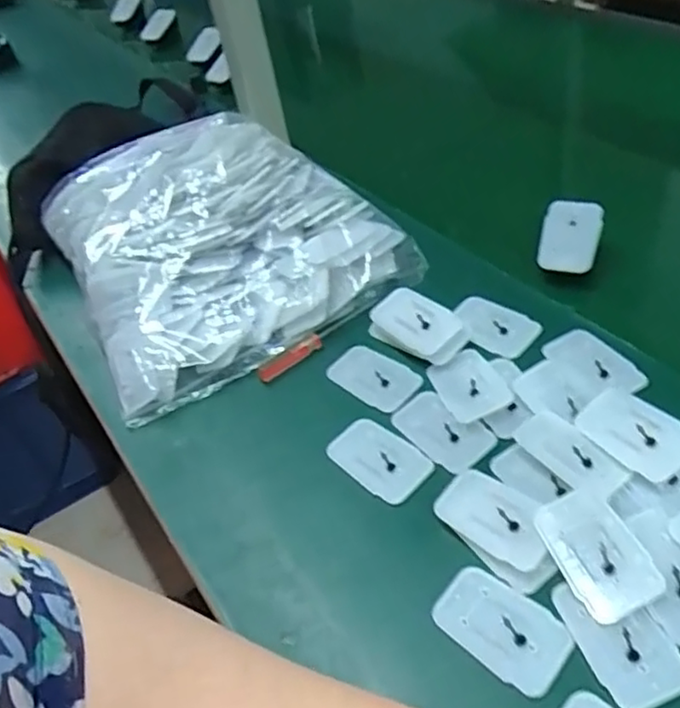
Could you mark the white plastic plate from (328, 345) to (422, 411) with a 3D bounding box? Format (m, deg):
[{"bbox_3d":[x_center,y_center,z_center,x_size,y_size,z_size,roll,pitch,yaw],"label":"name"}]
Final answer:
[{"bbox_3d":[0.026,0.018,0.505,0.072,0.007,0.042,33,59,32],"label":"white plastic plate"}]

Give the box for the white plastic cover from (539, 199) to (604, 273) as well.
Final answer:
[{"bbox_3d":[0.196,-0.100,0.552,0.046,0.009,0.067,13,77,11],"label":"white plastic cover"}]

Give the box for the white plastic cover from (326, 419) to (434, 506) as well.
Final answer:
[{"bbox_3d":[0.026,0.072,0.448,0.043,0.006,0.072,-37,53,-24],"label":"white plastic cover"}]

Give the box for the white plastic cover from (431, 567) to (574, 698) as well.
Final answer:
[{"bbox_3d":[0.089,0.151,0.357,0.070,0.004,0.044,30,58,30],"label":"white plastic cover"}]

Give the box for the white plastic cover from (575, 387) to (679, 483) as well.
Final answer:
[{"bbox_3d":[0.191,0.049,0.416,0.045,0.005,0.066,-32,51,-20],"label":"white plastic cover"}]

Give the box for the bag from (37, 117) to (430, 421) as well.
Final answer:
[{"bbox_3d":[-0.112,-0.114,0.599,0.271,0.069,0.286,-25,49,-15],"label":"bag"}]

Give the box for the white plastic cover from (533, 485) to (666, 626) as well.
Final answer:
[{"bbox_3d":[0.146,0.112,0.368,0.044,0.004,0.070,-32,51,7],"label":"white plastic cover"}]

